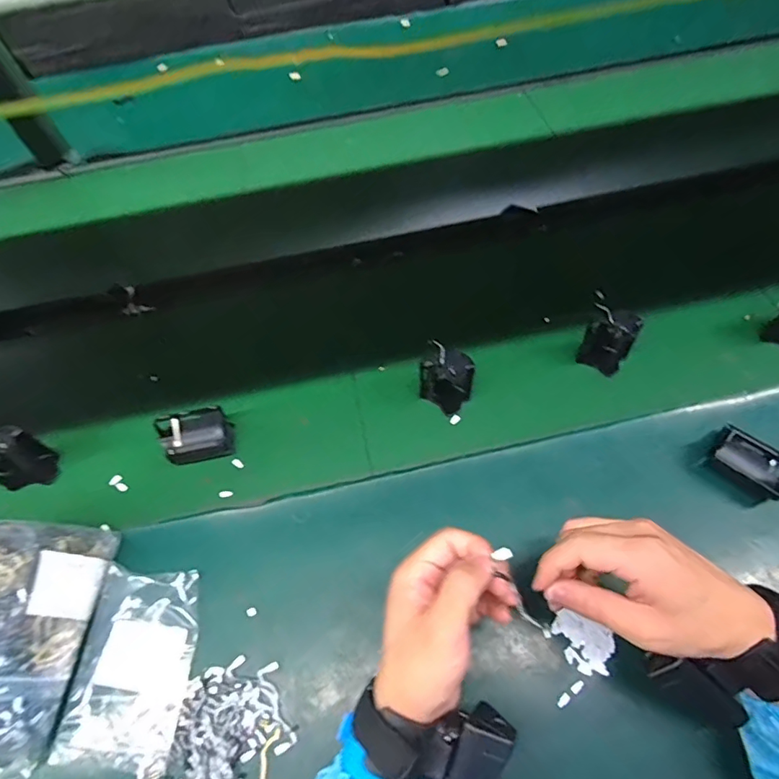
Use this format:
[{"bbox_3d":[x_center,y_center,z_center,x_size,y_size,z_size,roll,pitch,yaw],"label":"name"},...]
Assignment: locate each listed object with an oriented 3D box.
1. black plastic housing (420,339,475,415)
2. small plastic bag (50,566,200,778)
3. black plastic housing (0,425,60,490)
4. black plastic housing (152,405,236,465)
[{"bbox_3d":[0.061,-0.011,0.524,0.052,0.064,0.038,24,65,19],"label":"black plastic housing"},{"bbox_3d":[-0.217,0.230,0.414,0.097,0.029,0.141,2,60,8],"label":"small plastic bag"},{"bbox_3d":[-0.387,0.069,0.506,0.052,0.066,0.046,-3,60,5],"label":"black plastic housing"},{"bbox_3d":[-0.203,0.053,0.520,0.070,0.047,0.045,-14,59,-2],"label":"black plastic housing"}]

